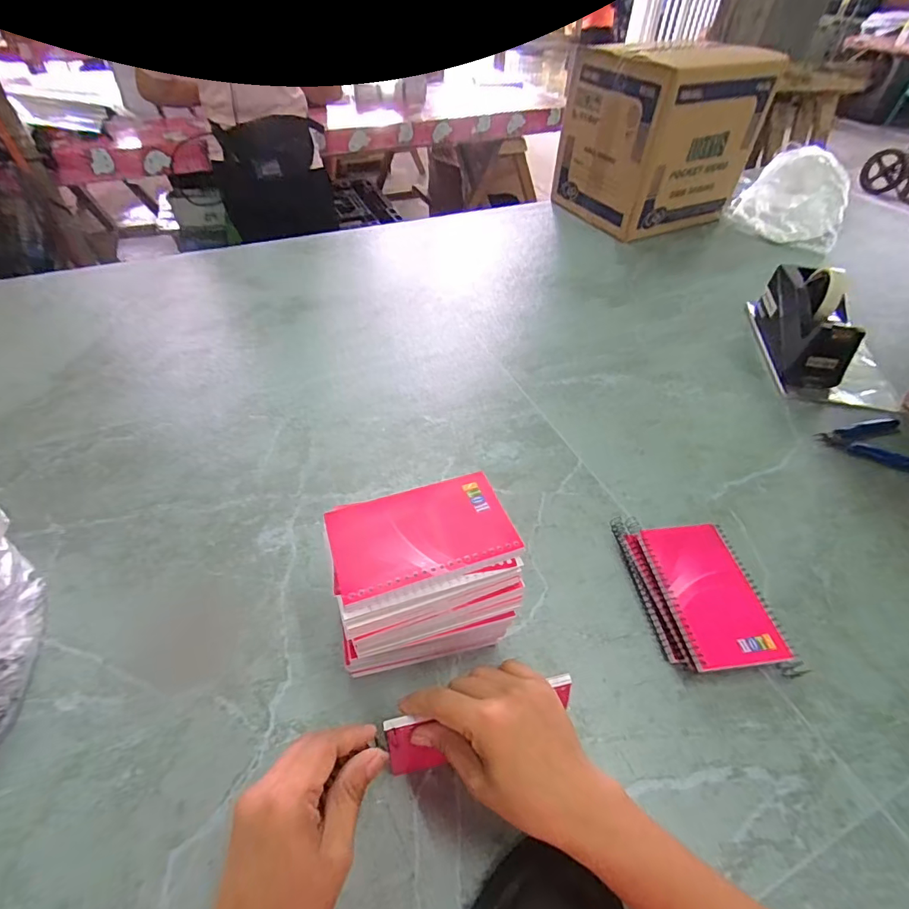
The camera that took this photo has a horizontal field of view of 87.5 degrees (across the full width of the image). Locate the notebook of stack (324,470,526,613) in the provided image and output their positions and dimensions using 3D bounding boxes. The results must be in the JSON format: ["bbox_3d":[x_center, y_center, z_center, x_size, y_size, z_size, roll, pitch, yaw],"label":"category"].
[{"bbox_3d":[-0.024,0.057,0.352,0.130,0.007,0.079,-14,49,-14],"label":"notebook of stack"}]

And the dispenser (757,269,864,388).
[{"bbox_3d":[0.520,-0.198,0.701,0.077,0.110,0.207,10,47,8],"label":"dispenser"}]

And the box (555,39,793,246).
[{"bbox_3d":[0.440,-0.702,1.049,0.297,0.302,0.294,-20,50,-19],"label":"box"}]

